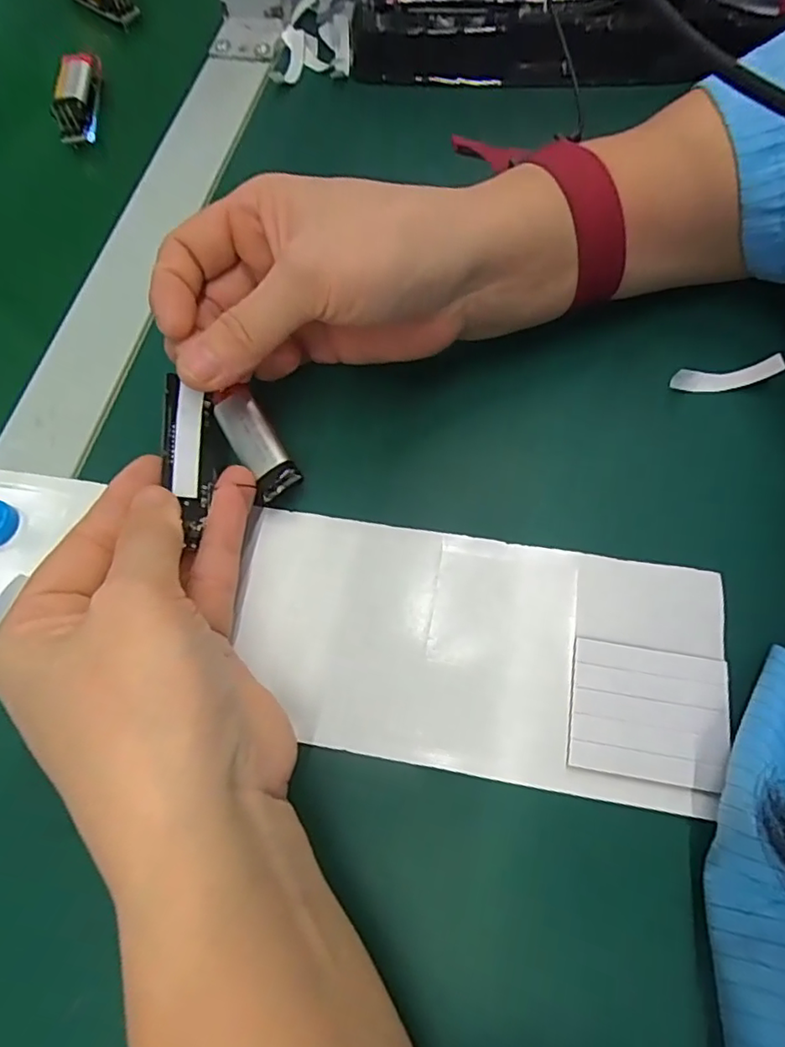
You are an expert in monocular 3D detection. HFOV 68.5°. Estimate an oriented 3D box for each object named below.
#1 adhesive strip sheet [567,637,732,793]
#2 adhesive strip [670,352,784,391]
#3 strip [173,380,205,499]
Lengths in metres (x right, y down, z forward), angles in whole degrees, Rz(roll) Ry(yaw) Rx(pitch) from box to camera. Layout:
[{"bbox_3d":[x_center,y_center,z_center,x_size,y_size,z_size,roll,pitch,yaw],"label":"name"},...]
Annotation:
[{"bbox_3d":[0.083,0.060,0.186,0.048,0.004,0.040,8,67,7],"label":"adhesive strip sheet"},{"bbox_3d":[0.133,-0.059,0.231,0.041,0.011,0.010,-12,66,-2],"label":"adhesive strip"},{"bbox_3d":[-0.071,-0.028,0.201,0.009,0.004,0.037,4,84,-26],"label":"strip"}]

